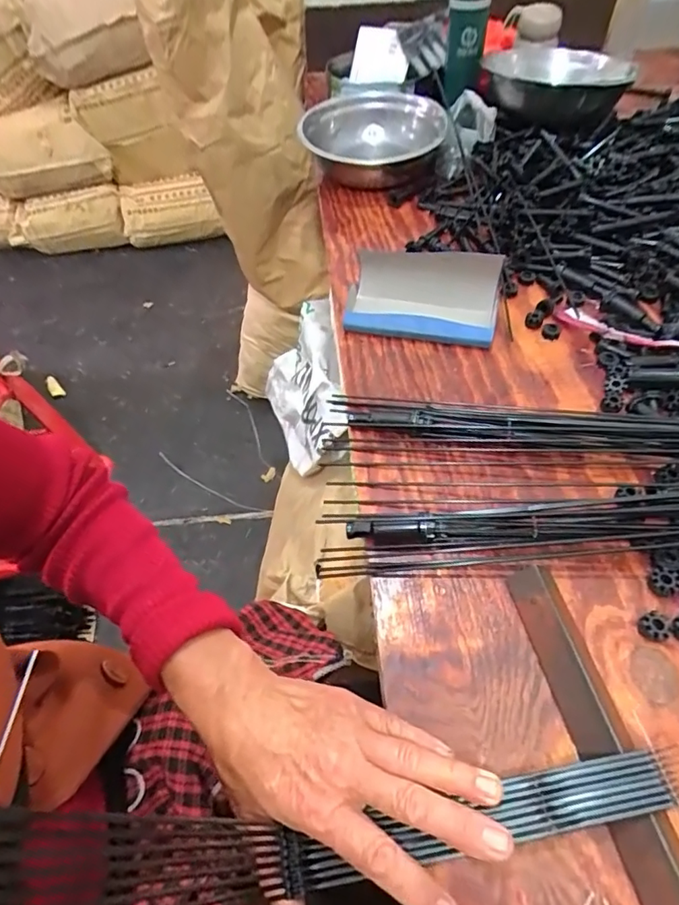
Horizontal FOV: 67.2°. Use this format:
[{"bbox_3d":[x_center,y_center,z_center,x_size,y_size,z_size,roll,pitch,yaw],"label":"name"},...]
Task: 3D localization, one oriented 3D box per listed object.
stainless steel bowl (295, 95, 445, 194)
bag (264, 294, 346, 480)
[{"bbox_3d":[0.050,-0.509,0.830,0.219,0.056,0.266,20,56,18],"label":"stainless steel bowl"},{"bbox_3d":[-0.087,-0.112,1.067,0.054,0.309,0.352,4,52,-23],"label":"bag"}]

